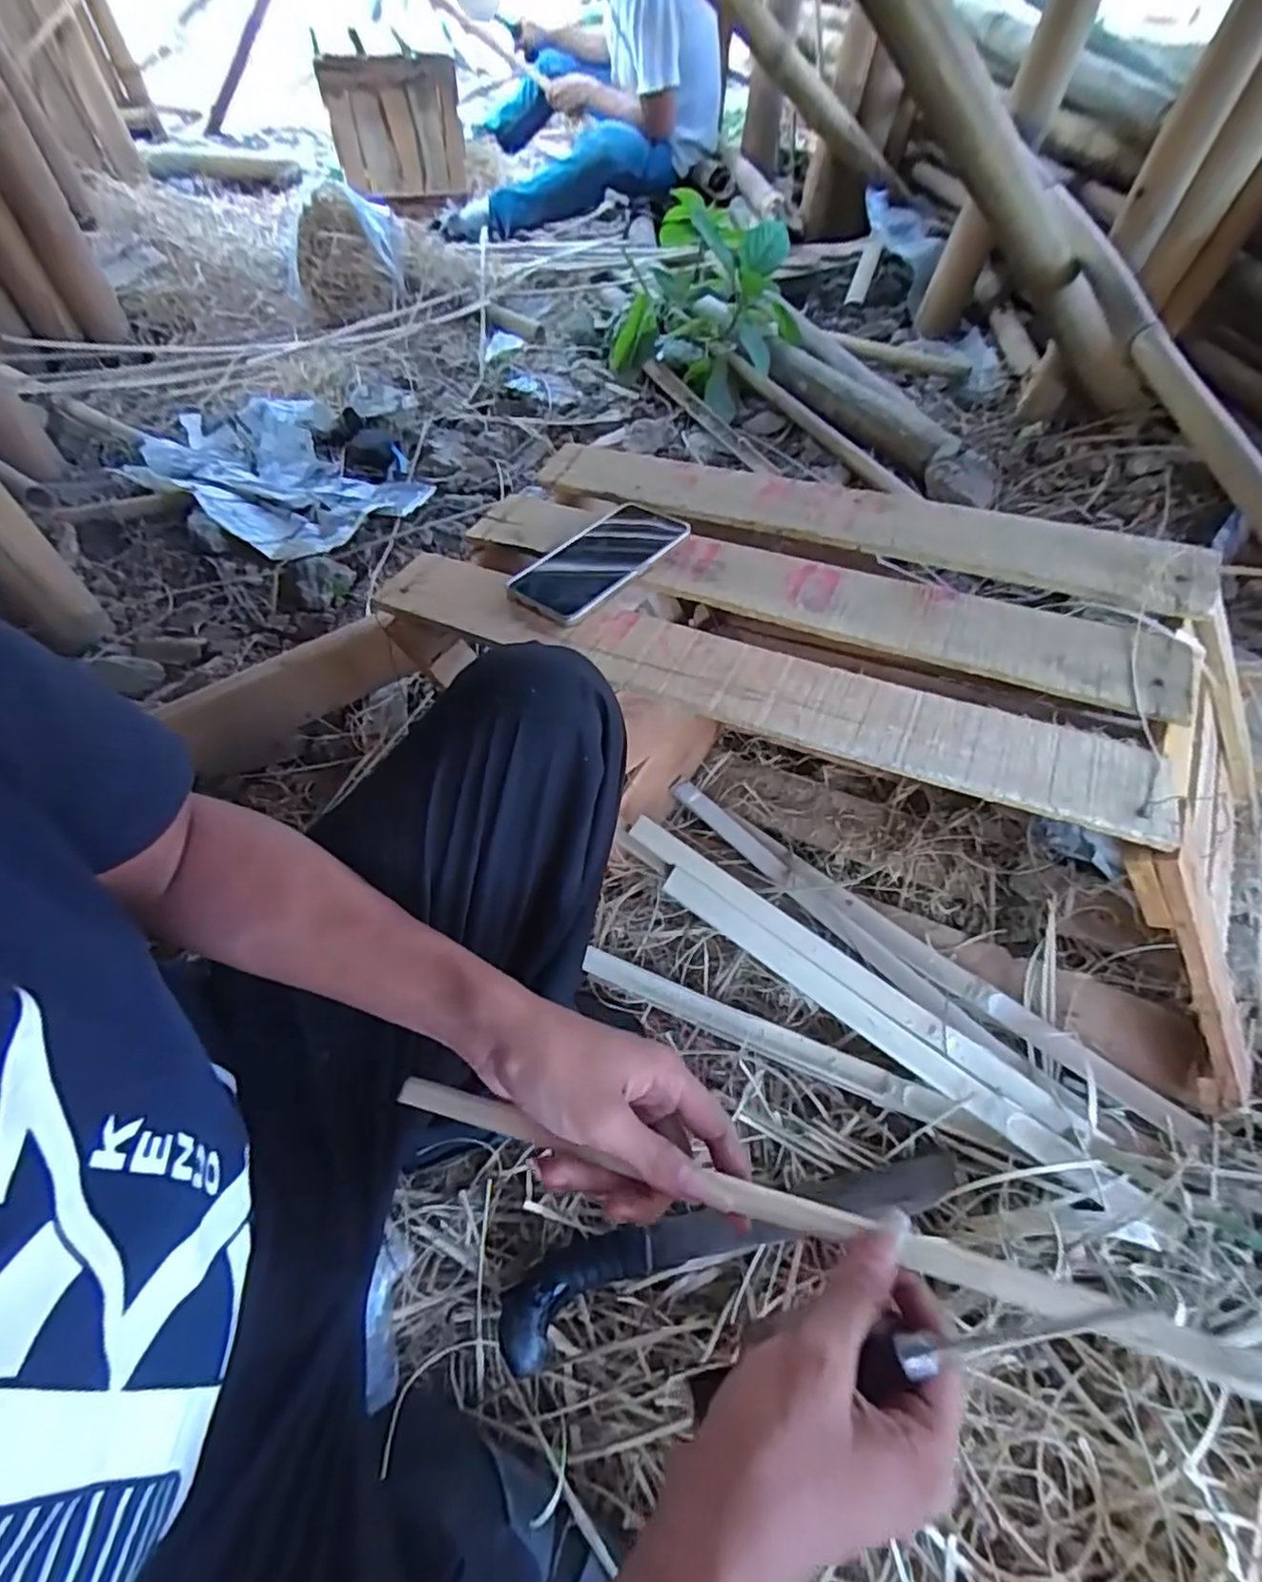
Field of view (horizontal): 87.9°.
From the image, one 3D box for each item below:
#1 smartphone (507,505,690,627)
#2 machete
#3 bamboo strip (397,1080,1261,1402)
[{"bbox_3d":[-0.024,-0.207,0.575,0.085,0.015,0.180,34,64,20],"label":"smartphone"},{"bbox_3d":[0.086,0.358,0.531,0.385,0.023,0.064,-16,59,-9],"label":"machete"},{"bbox_3d":[0.102,0.197,0.285,0.465,0.012,0.018,9,55,17],"label":"bamboo strip"}]

